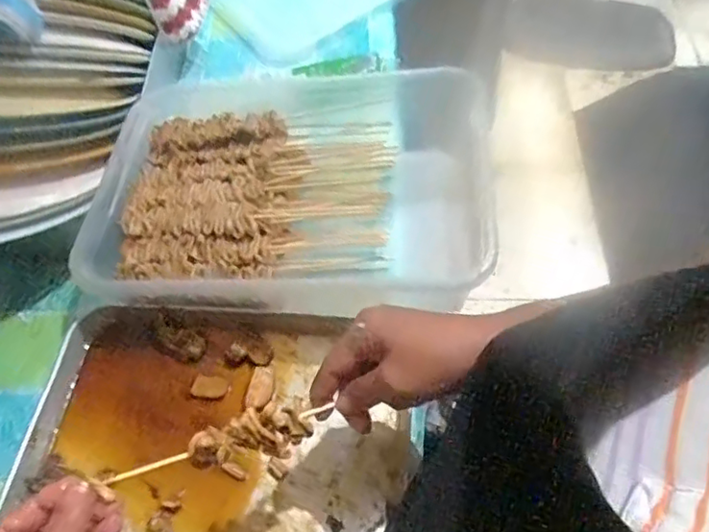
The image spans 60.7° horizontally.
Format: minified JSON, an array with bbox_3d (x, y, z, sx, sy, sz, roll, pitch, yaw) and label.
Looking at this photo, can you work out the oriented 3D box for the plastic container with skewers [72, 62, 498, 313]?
[{"bbox_3d":[-0.052,-0.083,0.599,0.368,0.074,0.288,0,56,3],"label":"plastic container with skewers"}]

